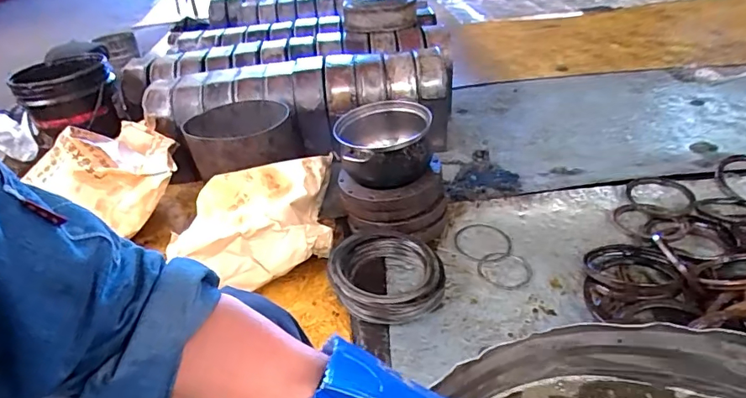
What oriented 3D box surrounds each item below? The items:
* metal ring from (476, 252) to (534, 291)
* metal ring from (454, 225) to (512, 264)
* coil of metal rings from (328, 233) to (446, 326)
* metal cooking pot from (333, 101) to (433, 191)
[{"bbox_3d":[0.293,0.159,1.047,0.119,0.012,0.109,1,36,0],"label":"metal ring"},{"bbox_3d":[0.262,0.104,1.120,0.133,0.012,0.133,1,36,0],"label":"metal ring"},{"bbox_3d":[0.032,0.152,0.985,0.227,0.079,0.222,-4,35,3],"label":"coil of metal rings"},{"bbox_3d":[0.024,-0.138,1.131,0.216,0.121,0.250,-7,36,-11],"label":"metal cooking pot"}]

